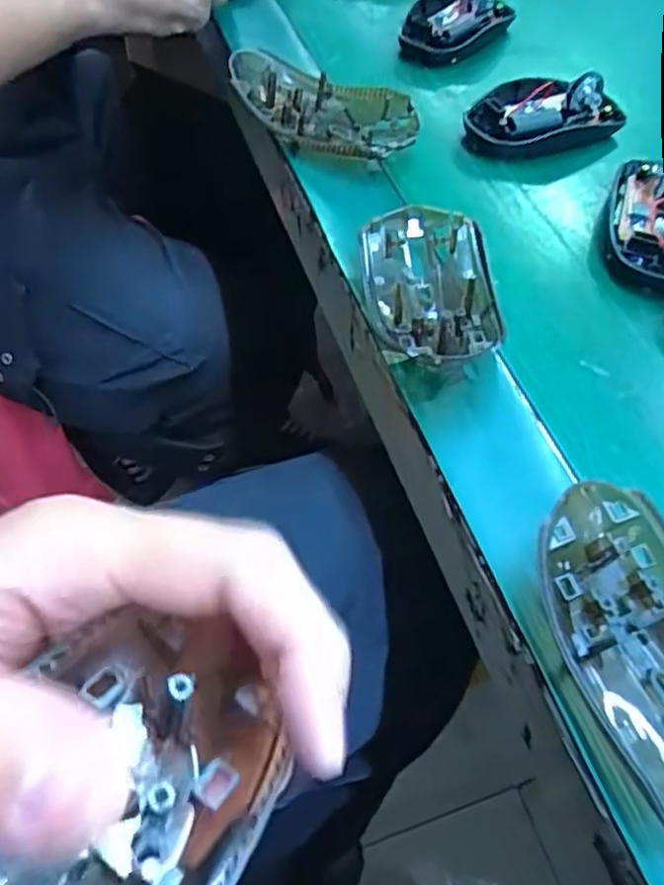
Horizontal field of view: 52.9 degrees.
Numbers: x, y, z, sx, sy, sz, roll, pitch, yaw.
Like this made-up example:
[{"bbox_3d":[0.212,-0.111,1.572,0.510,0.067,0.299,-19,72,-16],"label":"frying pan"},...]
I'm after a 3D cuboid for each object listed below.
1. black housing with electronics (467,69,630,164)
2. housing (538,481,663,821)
[{"bbox_3d":[0.130,-0.202,0.412,0.096,0.030,0.052,-15,57,-14],"label":"black housing with electronics"},{"bbox_3d":[0.110,0.069,0.219,0.056,0.034,0.108,-13,57,-13],"label":"housing"}]

